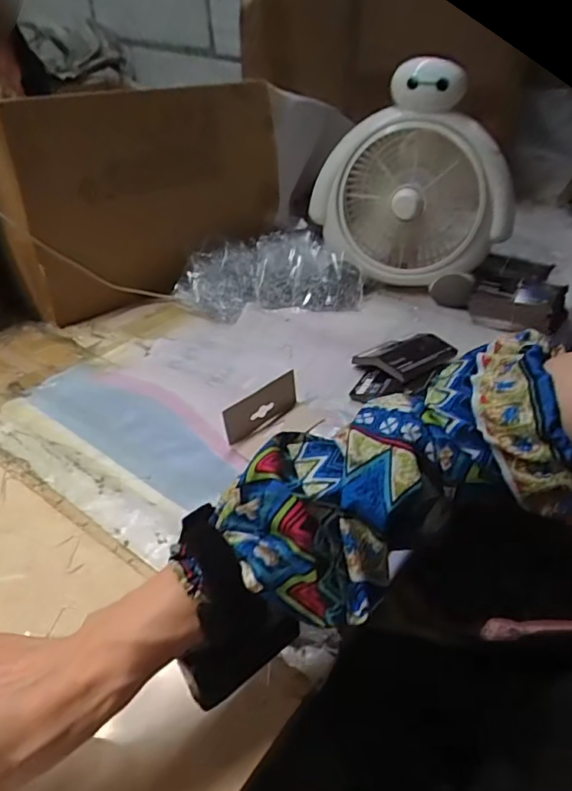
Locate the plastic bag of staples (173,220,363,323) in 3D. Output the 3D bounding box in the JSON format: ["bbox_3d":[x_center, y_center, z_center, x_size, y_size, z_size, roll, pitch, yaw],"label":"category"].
[{"bbox_3d":[-0.026,-0.163,0.777,0.237,0.054,0.165,-18,43,-24],"label":"plastic bag of staples"}]

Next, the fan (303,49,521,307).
[{"bbox_3d":[0.176,-0.286,0.768,0.255,0.278,0.148,13,40,12],"label":"fan"}]

